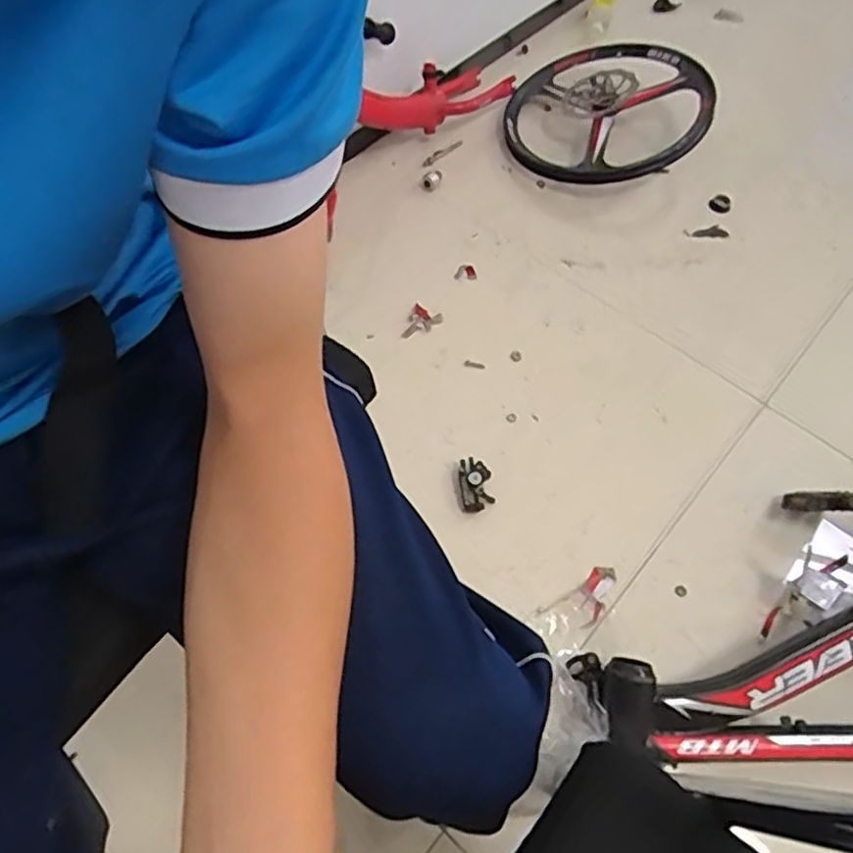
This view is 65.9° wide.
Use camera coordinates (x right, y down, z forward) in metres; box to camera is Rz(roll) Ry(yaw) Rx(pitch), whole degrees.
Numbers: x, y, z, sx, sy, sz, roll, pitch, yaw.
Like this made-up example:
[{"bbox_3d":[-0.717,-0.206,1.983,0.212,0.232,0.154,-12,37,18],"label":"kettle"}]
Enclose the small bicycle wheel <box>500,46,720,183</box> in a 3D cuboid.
[{"bbox_3d":[0.367,-0.657,1.386,0.407,0.105,0.407,-7,63,14],"label":"small bicycle wheel"}]

